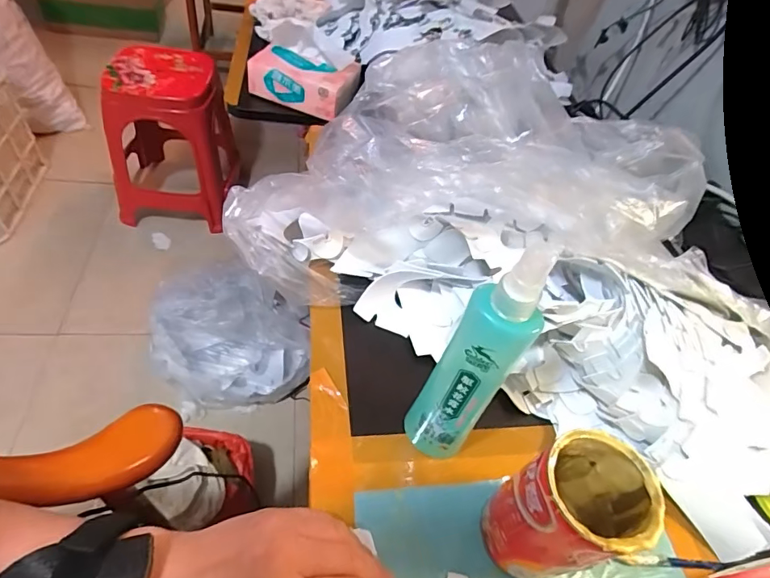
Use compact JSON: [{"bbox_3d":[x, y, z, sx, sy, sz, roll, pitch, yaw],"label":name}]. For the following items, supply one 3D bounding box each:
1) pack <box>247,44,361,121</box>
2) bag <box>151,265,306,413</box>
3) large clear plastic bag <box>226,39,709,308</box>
[{"bbox_3d":[-0.115,-0.300,0.652,0.139,0.057,0.079,23,50,7],"label":"pack"},{"bbox_3d":[-0.404,0.105,1.216,0.401,0.205,0.359,1,51,-11],"label":"bag"},{"bbox_3d":[0.060,-0.126,0.462,0.386,0.170,0.249,8,50,-4],"label":"large clear plastic bag"}]

